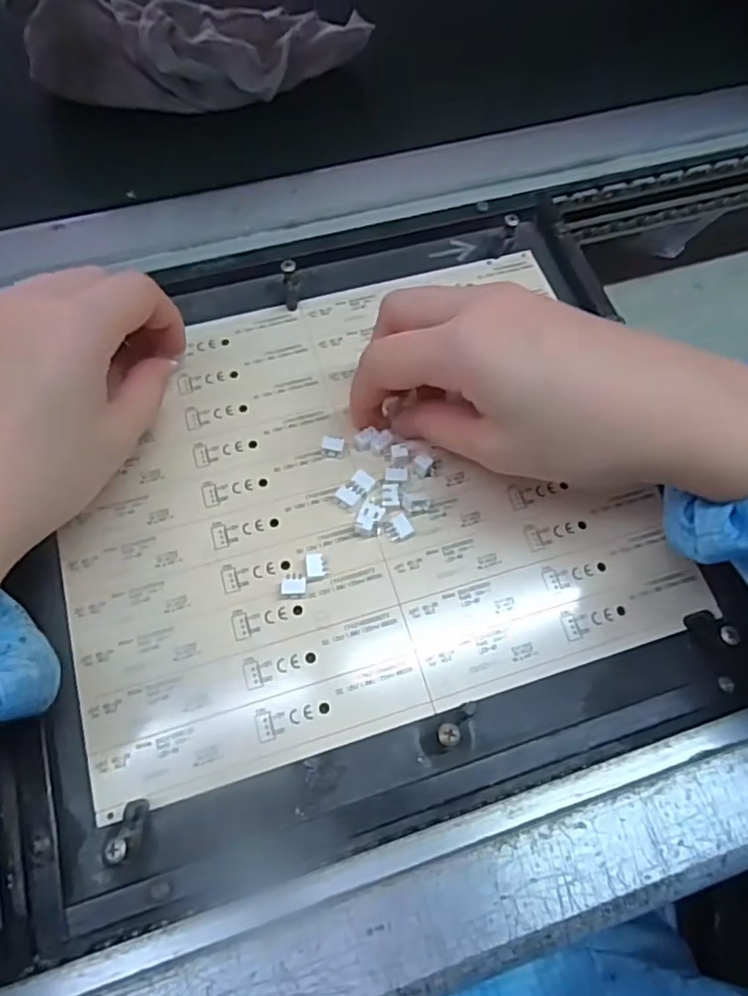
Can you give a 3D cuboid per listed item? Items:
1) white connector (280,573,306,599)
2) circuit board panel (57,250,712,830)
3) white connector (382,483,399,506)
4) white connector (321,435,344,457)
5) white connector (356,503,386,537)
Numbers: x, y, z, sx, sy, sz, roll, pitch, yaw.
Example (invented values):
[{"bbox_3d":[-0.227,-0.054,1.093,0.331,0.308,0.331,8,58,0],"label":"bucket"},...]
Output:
[{"bbox_3d":[-0.033,0.036,0.257,0.010,0.006,0.010,1,69,0],"label":"white connector"},{"bbox_3d":[-0.009,-0.006,0.278,0.251,0.007,0.204,-15,69,-9],"label":"circuit board panel"},{"bbox_3d":[0.007,-0.002,0.272,0.007,0.004,0.010,-1,69,-1],"label":"white connector"},{"bbox_3d":[-0.019,-0.023,0.282,0.010,0.005,0.009,5,69,2],"label":"white connector"},{"bbox_3d":[-0.002,0.009,0.267,0.010,0.006,0.015,14,69,5],"label":"white connector"}]

